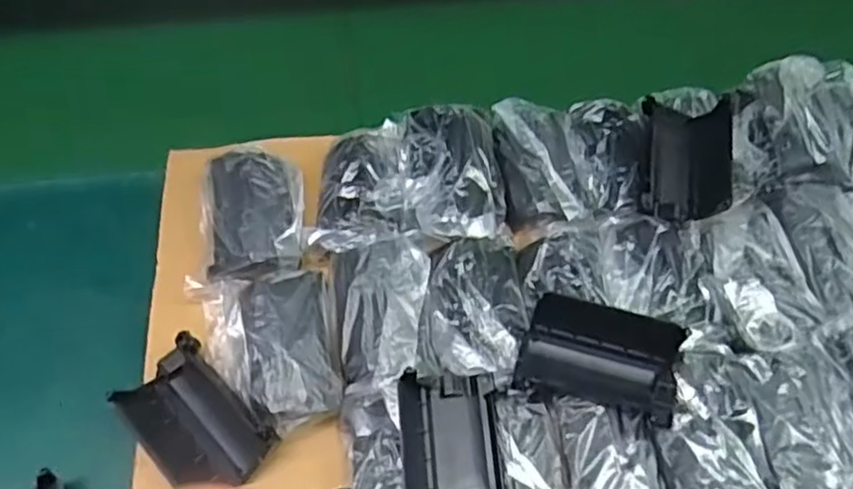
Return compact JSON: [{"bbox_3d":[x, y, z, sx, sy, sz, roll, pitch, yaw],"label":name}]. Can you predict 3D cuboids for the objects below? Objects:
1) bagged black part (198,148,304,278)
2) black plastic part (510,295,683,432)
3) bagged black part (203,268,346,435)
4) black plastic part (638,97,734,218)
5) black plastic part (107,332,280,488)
[{"bbox_3d":[-0.091,-0.019,0.360,0.051,0.014,0.075,-6,60,-4],"label":"bagged black part"},{"bbox_3d":[0.080,0.053,0.320,0.070,0.018,0.048,12,61,6],"label":"black plastic part"},{"bbox_3d":[-0.073,0.047,0.325,0.061,0.019,0.079,-12,61,-7],"label":"bagged black part"},{"bbox_3d":[0.145,-0.049,0.374,0.044,0.021,0.070,1,60,0],"label":"black plastic part"},{"bbox_3d":[-0.105,0.080,0.312,0.070,0.021,0.045,41,68,20],"label":"black plastic part"}]

